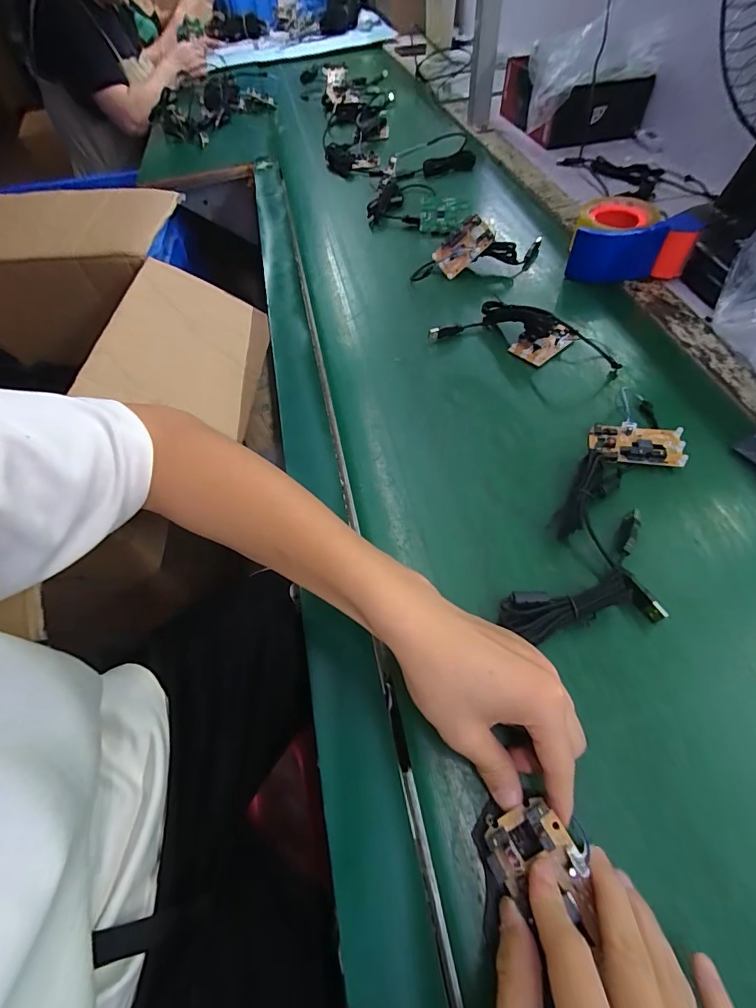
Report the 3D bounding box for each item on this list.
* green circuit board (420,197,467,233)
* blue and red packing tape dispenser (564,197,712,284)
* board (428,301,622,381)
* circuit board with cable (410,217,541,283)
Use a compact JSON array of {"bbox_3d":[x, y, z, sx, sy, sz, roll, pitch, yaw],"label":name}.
[{"bbox_3d":[0.099,-0.444,0.654,0.070,0.046,0.010,12,24,15],"label":"green circuit board"},{"bbox_3d":[0.341,-0.355,0.569,0.142,0.066,0.122,18,60,17],"label":"blue and red packing tape dispenser"},{"bbox_3d":[0.175,-0.202,0.496,0.213,0.040,0.080,19,61,17],"label":"board"},{"bbox_3d":[0.140,-0.353,0.591,0.193,0.053,0.059,-8,56,0],"label":"circuit board with cable"}]

